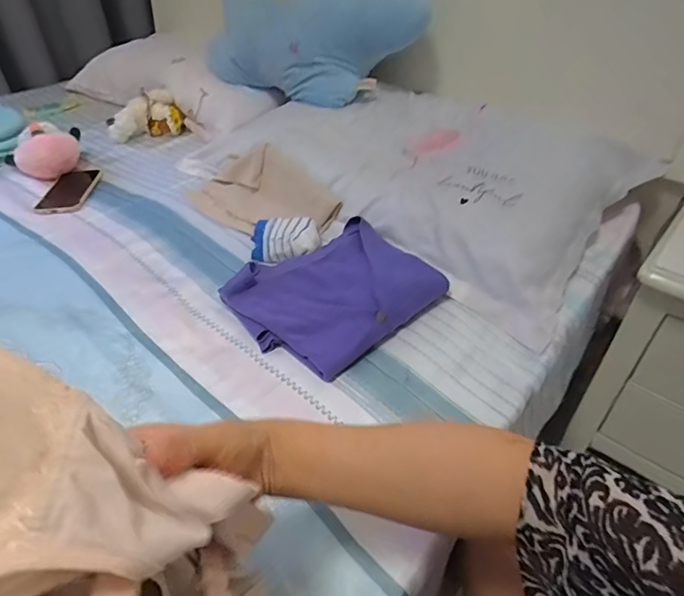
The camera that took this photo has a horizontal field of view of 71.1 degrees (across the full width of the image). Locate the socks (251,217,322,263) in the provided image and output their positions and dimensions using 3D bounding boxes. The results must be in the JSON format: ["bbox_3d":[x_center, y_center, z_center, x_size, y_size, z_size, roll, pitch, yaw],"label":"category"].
[{"bbox_3d":[-0.085,-0.090,0.725,0.102,0.038,0.078,-1,43,-1],"label":"socks"}]

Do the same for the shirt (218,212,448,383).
[{"bbox_3d":[-0.009,-0.009,0.628,0.238,0.048,0.193,-32,51,-30],"label":"shirt"}]

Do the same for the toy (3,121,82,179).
[{"bbox_3d":[-0.574,-0.286,0.922,0.140,0.078,0.102,-22,47,-22],"label":"toy"}]

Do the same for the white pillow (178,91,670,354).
[{"bbox_3d":[0.092,-0.243,0.849,0.733,0.106,0.404,28,50,27],"label":"white pillow"}]

